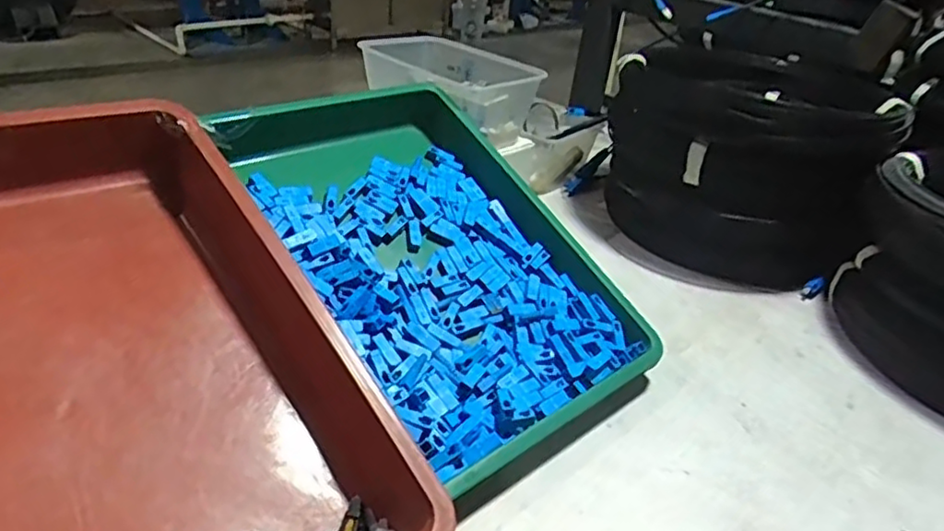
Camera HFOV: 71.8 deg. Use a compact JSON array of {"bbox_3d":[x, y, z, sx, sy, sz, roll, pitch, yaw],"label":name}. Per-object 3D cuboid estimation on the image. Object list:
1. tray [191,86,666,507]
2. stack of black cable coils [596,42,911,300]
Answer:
[{"bbox_3d":[-0.030,-0.019,0.480,0.209,0.047,0.320,-23,62,-37],"label":"tray"},{"bbox_3d":[0.289,-0.111,0.697,0.242,0.176,0.271,21,34,24],"label":"stack of black cable coils"}]

